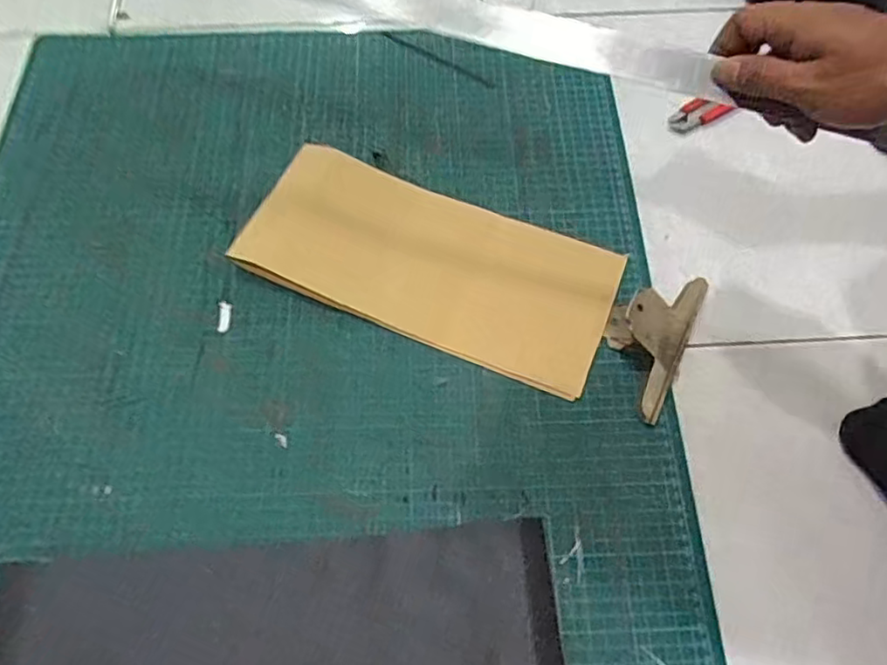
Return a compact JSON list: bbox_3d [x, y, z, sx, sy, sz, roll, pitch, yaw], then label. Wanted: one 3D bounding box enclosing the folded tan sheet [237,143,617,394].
[{"bbox_3d":[-0.009,-0.064,0.554,0.308,0.024,0.140,21,67,8],"label":"folded tan sheet"}]

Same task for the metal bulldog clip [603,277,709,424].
[{"bbox_3d":[0.170,-0.004,0.526,0.063,0.035,0.135,25,67,10],"label":"metal bulldog clip"}]

